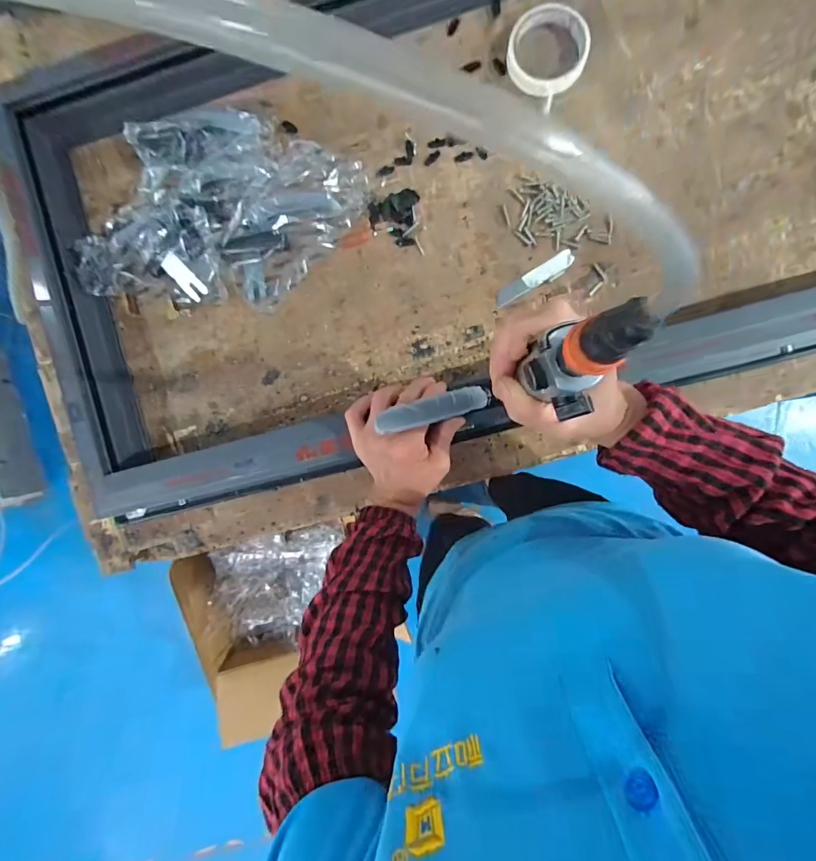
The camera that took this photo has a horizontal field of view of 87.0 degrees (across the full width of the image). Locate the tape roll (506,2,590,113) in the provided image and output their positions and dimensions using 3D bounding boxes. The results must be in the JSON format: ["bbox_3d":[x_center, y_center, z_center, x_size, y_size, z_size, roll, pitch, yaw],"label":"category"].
[{"bbox_3d":[0.161,-0.440,0.500,0.089,0.026,0.094,0,93,5],"label":"tape roll"}]

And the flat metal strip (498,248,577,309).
[{"bbox_3d":[0.155,-0.184,0.525,0.103,0.004,0.024,-30,90,6],"label":"flat metal strip"}]

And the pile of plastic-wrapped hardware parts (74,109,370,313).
[{"bbox_3d":[-0.229,-0.273,0.532,0.350,0.060,0.224,6,94,5],"label":"pile of plastic-wrapped hardware parts"}]

